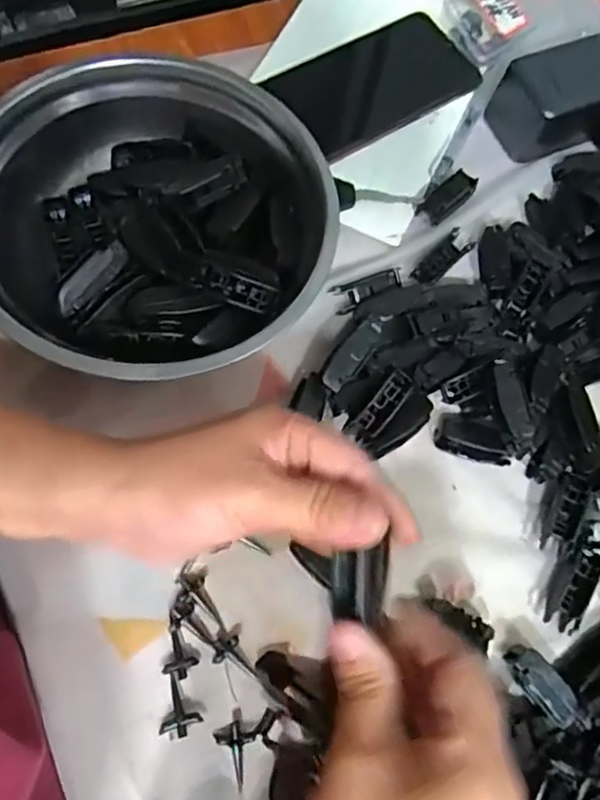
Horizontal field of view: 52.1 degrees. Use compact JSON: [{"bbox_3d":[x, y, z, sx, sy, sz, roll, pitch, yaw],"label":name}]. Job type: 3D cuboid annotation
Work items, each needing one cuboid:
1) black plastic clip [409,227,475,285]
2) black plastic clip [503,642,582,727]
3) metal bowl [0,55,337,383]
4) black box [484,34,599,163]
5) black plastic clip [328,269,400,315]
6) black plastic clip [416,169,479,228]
[{"bbox_3d":[0.094,-0.093,0.402,0.018,0.005,0.050,41,72,7],"label":"black plastic clip"},{"bbox_3d":[0.126,0.149,0.321,0.019,0.011,0.042,-40,80,-17],"label":"black plastic clip"},{"bbox_3d":[-0.080,-0.099,0.360,0.188,0.082,0.196,2,72,-6],"label":"metal bowl"},{"bbox_3d":[0.208,-0.223,0.440,0.129,0.045,0.058,-17,75,-12],"label":"black box"},{"bbox_3d":[0.043,-0.070,0.384,0.047,0.015,0.017,-19,75,-13],"label":"black plastic clip"},{"bbox_3d":[0.103,-0.141,0.421,0.047,0.009,0.020,-38,80,-17],"label":"black plastic clip"}]

